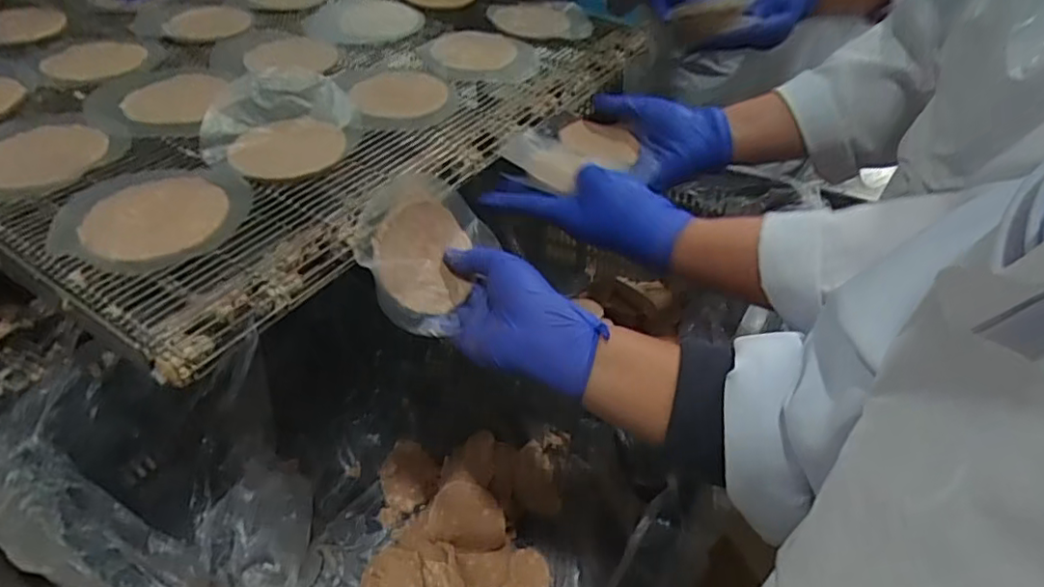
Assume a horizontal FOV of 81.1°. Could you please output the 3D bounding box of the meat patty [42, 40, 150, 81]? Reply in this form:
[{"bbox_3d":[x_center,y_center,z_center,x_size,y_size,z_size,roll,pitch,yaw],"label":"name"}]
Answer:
[{"bbox_3d":[-0.399,-0.216,0.568,0.070,0.014,0.071,-1,39,1],"label":"meat patty"}]

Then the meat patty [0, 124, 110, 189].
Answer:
[{"bbox_3d":[-0.356,-0.102,0.451,0.075,0.013,0.075,-1,39,1],"label":"meat patty"}]

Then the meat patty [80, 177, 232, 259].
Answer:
[{"bbox_3d":[-0.239,-0.050,0.403,0.075,0.012,0.084,23,47,25],"label":"meat patty"}]

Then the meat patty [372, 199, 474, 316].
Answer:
[{"bbox_3d":[-0.071,-0.029,0.442,0.013,0.072,0.084,-14,55,42],"label":"meat patty"}]

